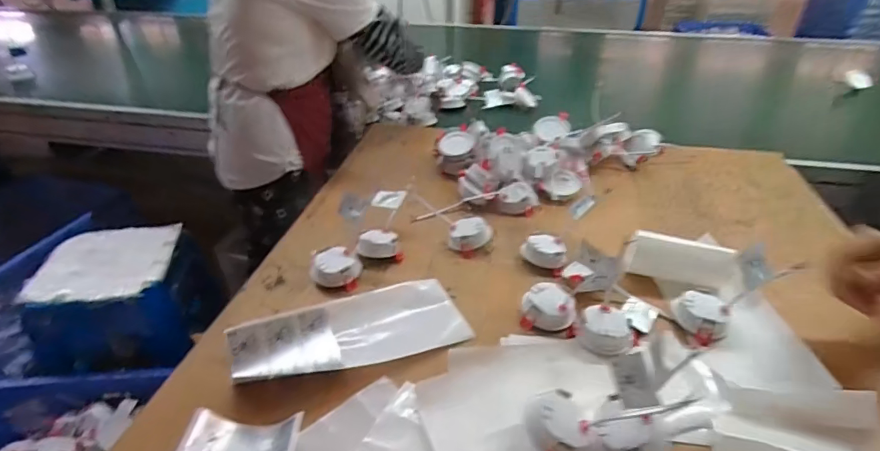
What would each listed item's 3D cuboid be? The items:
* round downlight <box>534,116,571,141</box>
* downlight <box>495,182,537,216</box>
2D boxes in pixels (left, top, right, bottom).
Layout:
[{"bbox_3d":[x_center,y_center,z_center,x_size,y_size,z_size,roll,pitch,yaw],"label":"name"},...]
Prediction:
[{"bbox_3d":[0.245,-0.211,1.017,0.077,0.024,0.070,10,62,12],"label":"round downlight"},{"bbox_3d":[0.143,-0.049,0.865,0.072,0.039,0.078,7,34,9],"label":"downlight"}]

